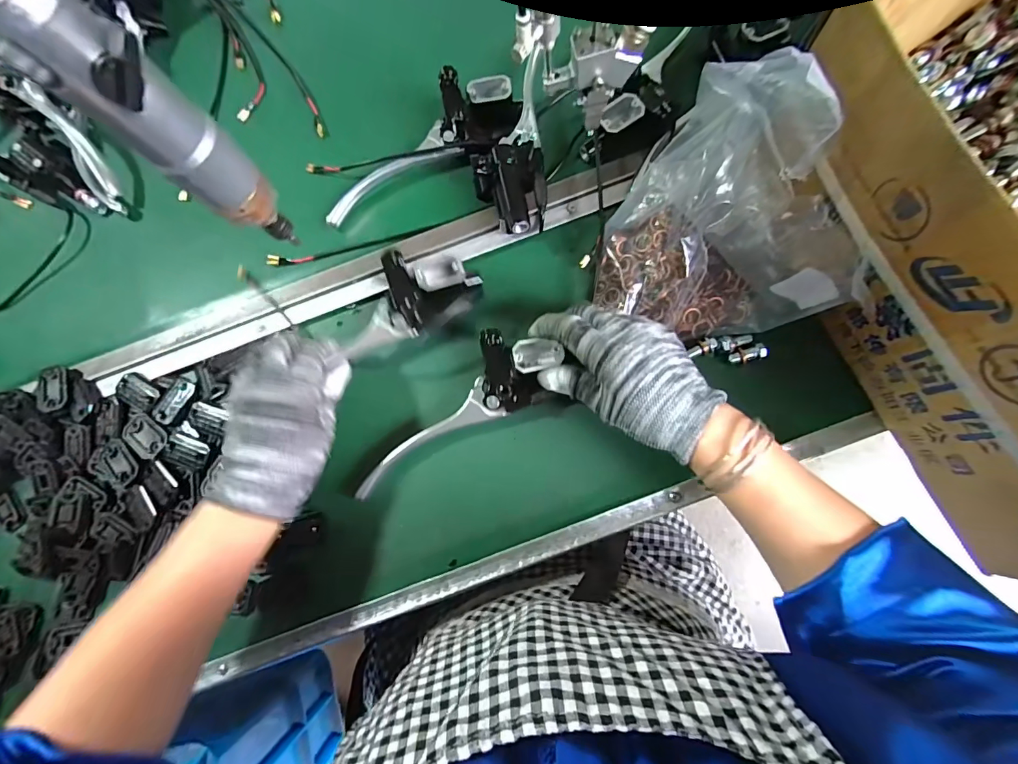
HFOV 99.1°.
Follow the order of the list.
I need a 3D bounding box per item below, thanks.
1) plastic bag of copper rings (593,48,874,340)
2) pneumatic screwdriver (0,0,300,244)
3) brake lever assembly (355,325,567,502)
[{"bbox_3d":[0.166,-0.114,0.314,0.173,0.144,0.162,17,82,6],"label":"plastic bag of copper rings"},{"bbox_3d":[-0.172,-0.130,0.198,0.031,0.231,0.035,29,83,7],"label":"pneumatic screwdriver"},{"bbox_3d":[-0.043,0.028,0.358,0.196,0.042,0.073,-36,81,3],"label":"brake lever assembly"}]

